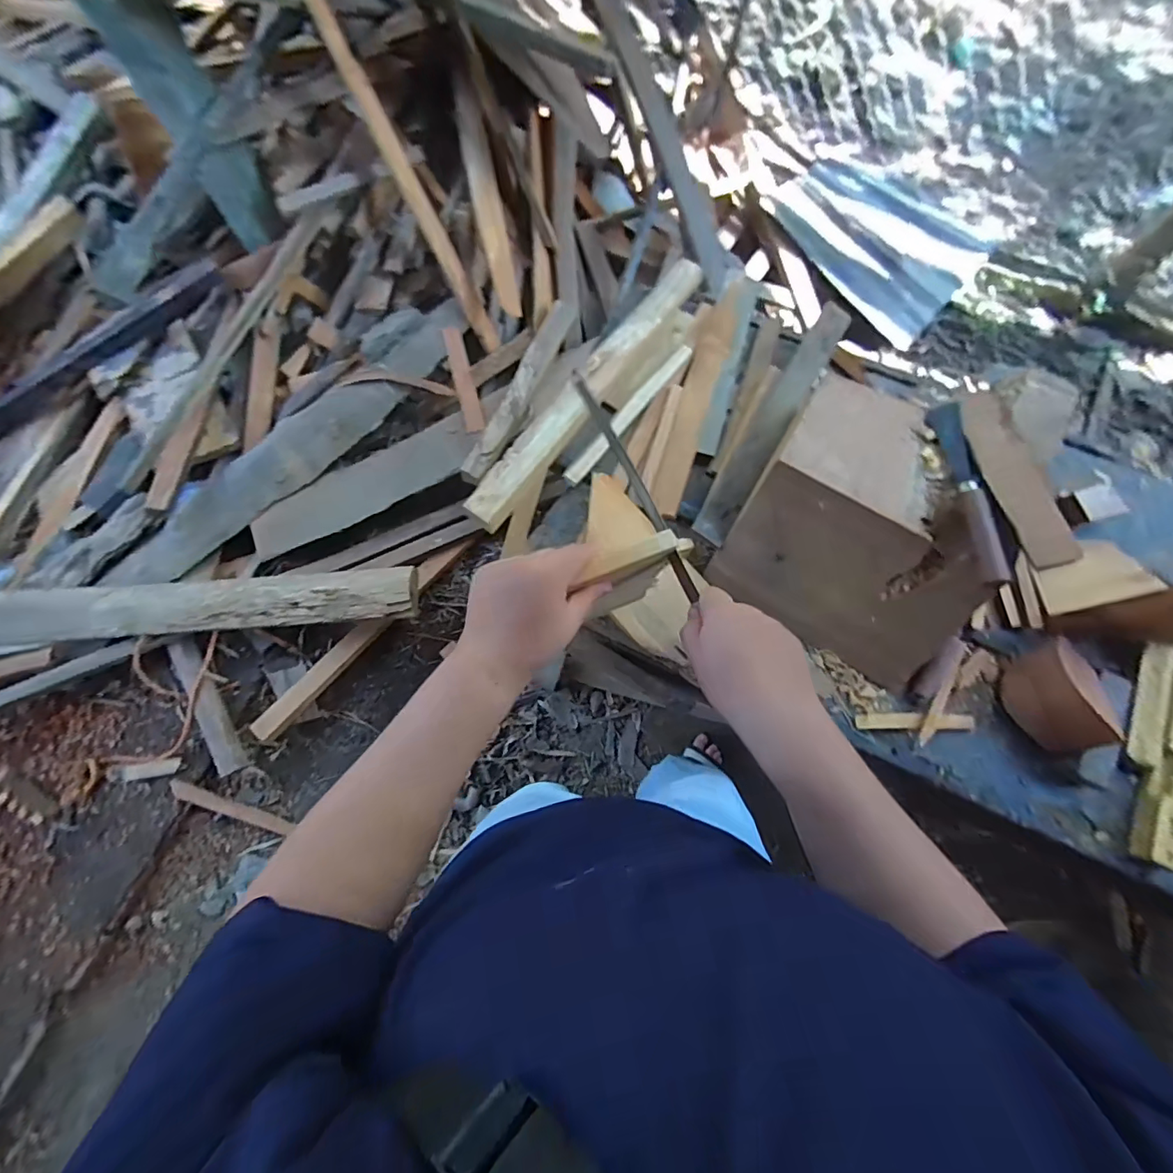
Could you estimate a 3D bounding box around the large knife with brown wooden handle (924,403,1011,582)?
[{"bbox_3d":[0.485,-0.124,0.657,0.035,0.039,0.251,-2,74,-2],"label":"large knife with brown wooden handle"}]

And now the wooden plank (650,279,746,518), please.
[{"bbox_3d":[0.184,-0.330,0.868,0.068,0.026,0.472,18,75,3],"label":"wooden plank"}]

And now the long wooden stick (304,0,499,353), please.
[{"bbox_3d":[-0.430,-0.975,1.272,0.054,0.040,0.805,-36,123,-11],"label":"long wooden stick"}]

